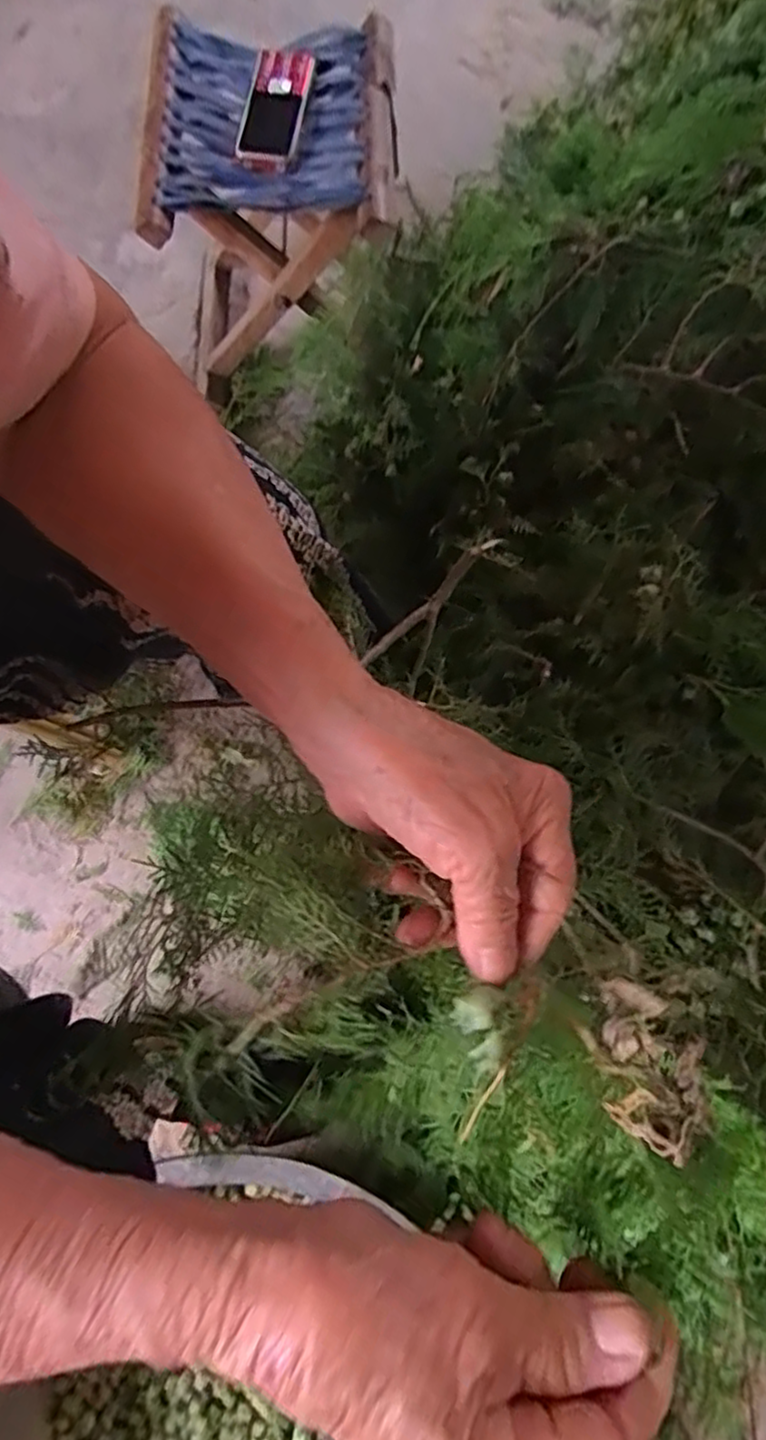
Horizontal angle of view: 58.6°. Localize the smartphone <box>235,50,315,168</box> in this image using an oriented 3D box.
[{"bbox_3d":[-0.103,-0.580,0.648,0.061,0.011,0.107,16,94,11],"label":"smartphone"}]

